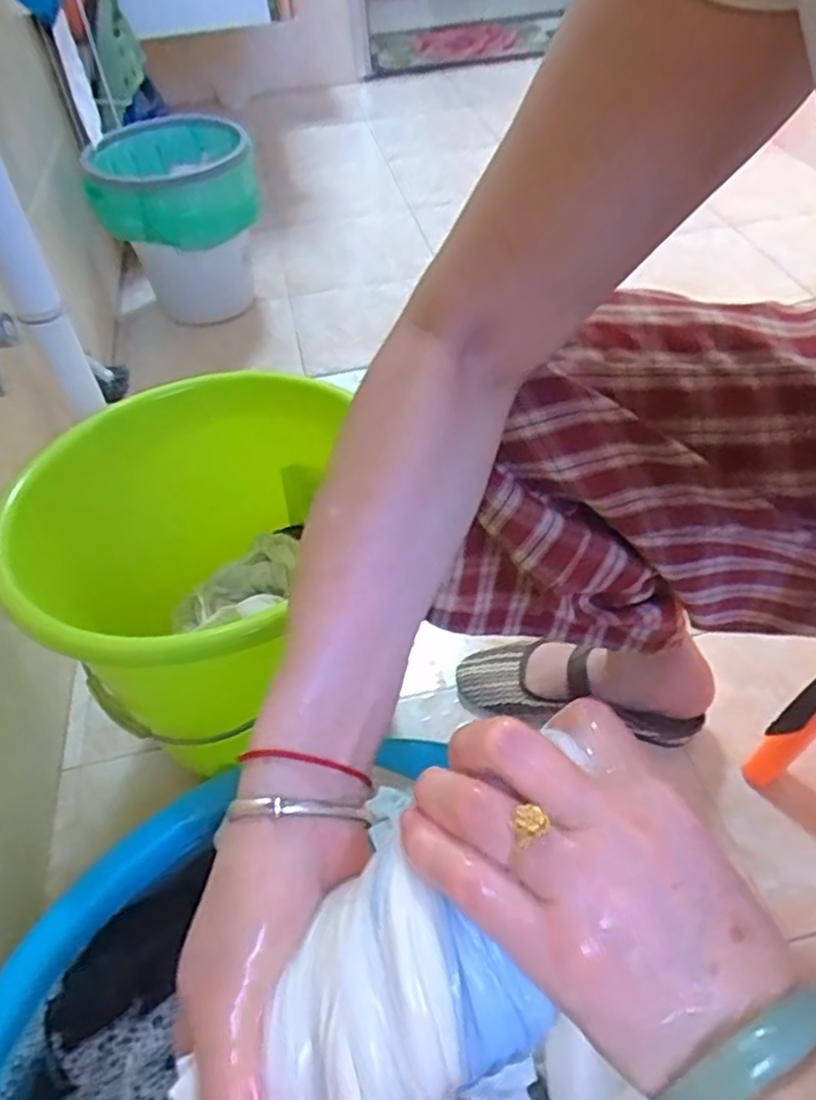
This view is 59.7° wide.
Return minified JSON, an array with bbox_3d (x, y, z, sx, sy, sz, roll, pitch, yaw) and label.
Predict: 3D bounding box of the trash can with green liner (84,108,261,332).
[{"bbox_3d":[-0.385,-0.548,1.209,0.250,0.287,0.228,-3,48,3],"label":"trash can with green liner"}]

